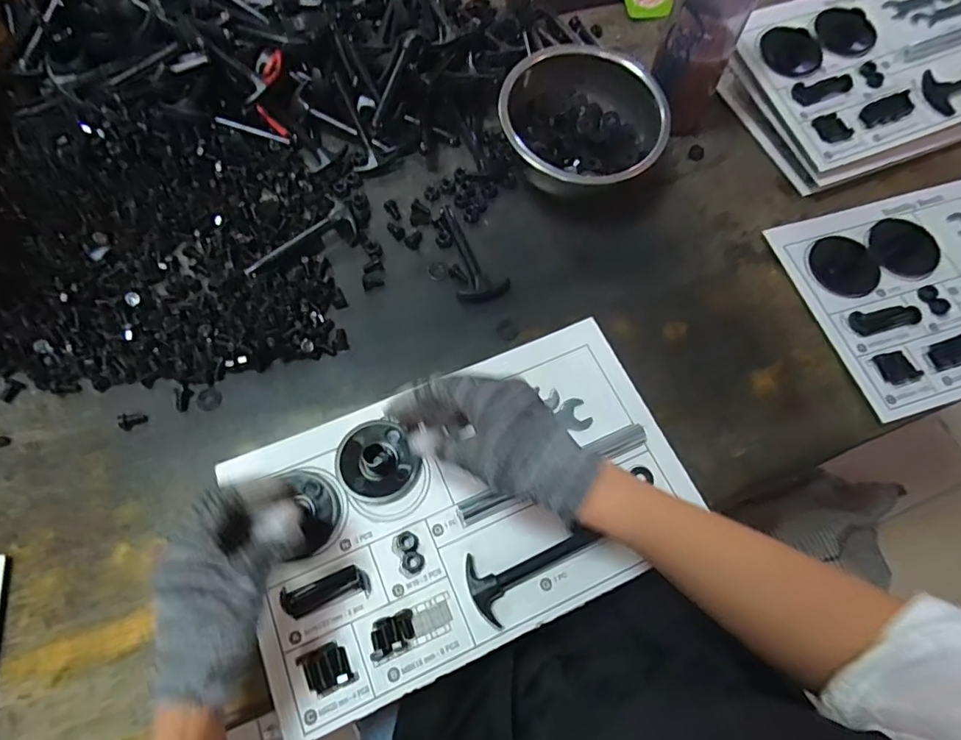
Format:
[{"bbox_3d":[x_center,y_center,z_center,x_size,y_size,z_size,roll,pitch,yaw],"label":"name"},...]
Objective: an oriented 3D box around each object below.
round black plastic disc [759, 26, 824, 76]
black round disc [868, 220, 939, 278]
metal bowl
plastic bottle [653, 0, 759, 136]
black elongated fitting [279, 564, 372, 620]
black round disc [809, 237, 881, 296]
[{"bbox_3d":[0.353,-0.363,0.608,0.065,0.013,0.066,1,66,-2],"label":"round black plastic disc"},{"bbox_3d":[0.448,-0.132,0.562,0.070,0.004,0.073,1,66,-2],"label":"black round disc"},{"bbox_3d":[0.107,-0.266,0.580,0.172,0.084,0.171,1,66,-2],"label":"metal bowl"},{"bbox_3d":[0.228,-0.344,0.546,0.073,0.209,0.074,22,68,7],"label":"plastic bottle"},{"bbox_3d":[-0.120,0.173,0.417,0.065,0.012,0.024,-14,68,-8],"label":"black elongated fitting"},{"bbox_3d":[0.379,-0.109,0.556,0.066,0.004,0.070,1,66,-2],"label":"black round disc"}]

